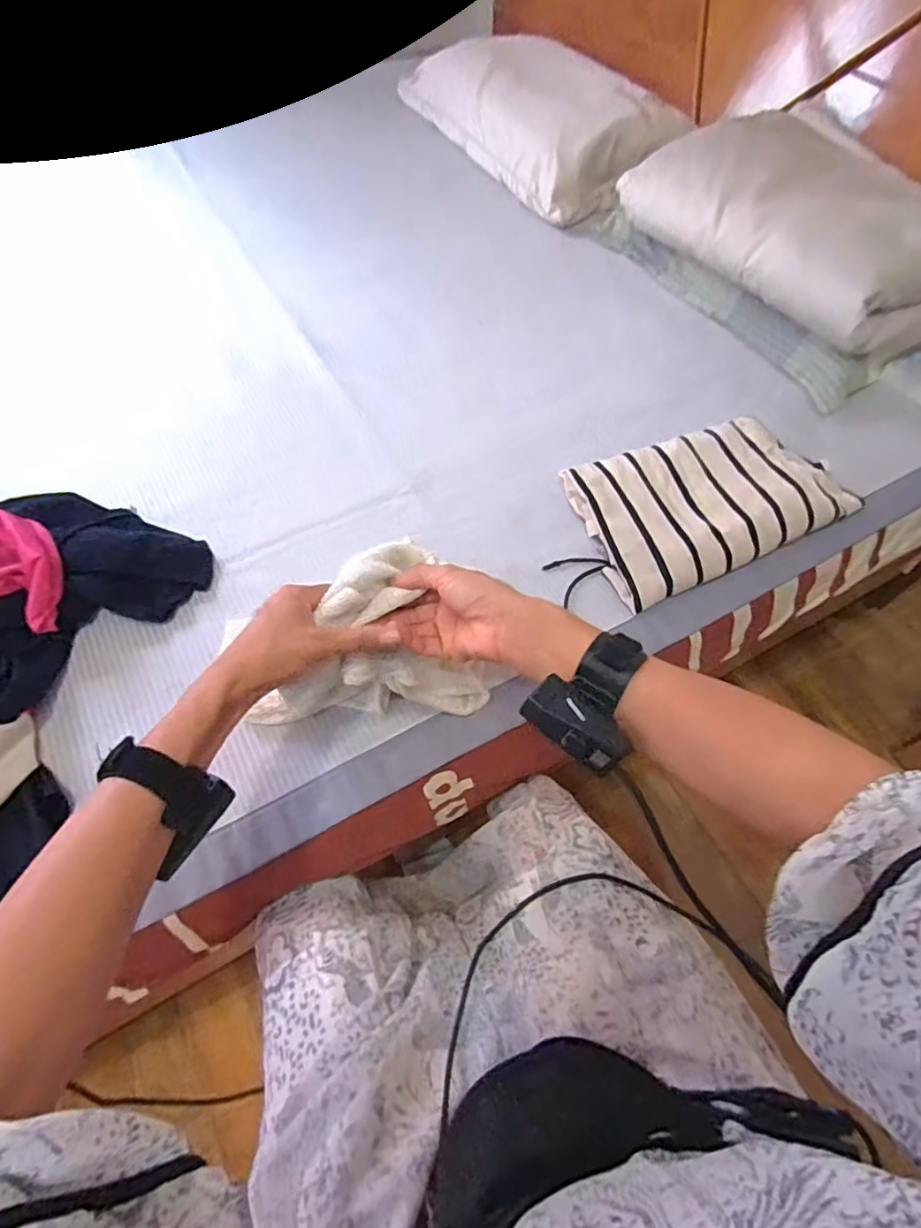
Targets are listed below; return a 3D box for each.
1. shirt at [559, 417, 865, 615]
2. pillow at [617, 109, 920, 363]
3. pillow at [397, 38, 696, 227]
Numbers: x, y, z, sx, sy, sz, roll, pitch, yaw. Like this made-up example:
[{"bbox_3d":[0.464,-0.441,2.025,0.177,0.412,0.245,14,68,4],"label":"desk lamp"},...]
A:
[{"bbox_3d":[0.325,-0.148,0.762,0.348,0.057,0.212,-17,62,-13],"label":"shirt"},{"bbox_3d":[0.532,-0.639,0.919,0.305,0.157,0.533,-22,63,-15],"label":"pillow"},{"bbox_3d":[0.149,-1.065,1.243,0.344,0.176,0.609,-27,64,-18],"label":"pillow"}]

